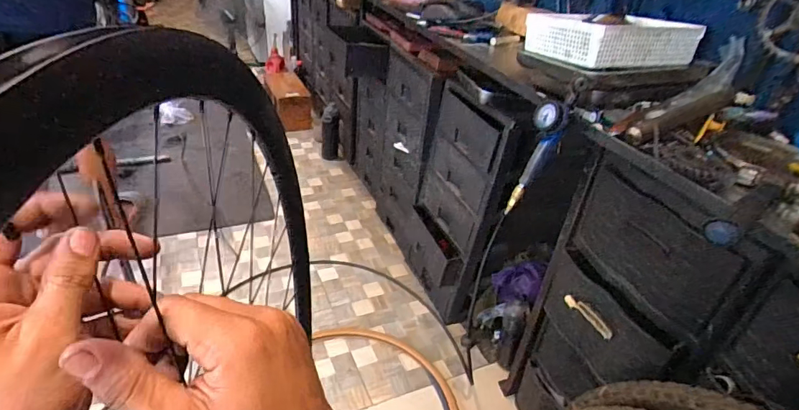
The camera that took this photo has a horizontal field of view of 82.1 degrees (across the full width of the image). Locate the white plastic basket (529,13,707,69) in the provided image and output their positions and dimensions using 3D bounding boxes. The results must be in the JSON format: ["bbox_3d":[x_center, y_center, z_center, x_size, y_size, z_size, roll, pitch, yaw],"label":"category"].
[{"bbox_3d":[0.499,-0.397,1.081,0.313,0.095,0.237,-10,38,-23],"label":"white plastic basket"}]

